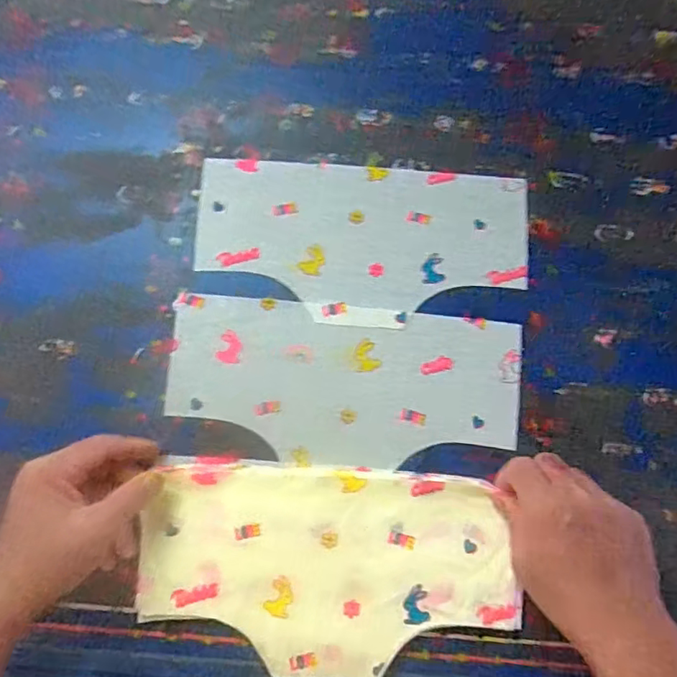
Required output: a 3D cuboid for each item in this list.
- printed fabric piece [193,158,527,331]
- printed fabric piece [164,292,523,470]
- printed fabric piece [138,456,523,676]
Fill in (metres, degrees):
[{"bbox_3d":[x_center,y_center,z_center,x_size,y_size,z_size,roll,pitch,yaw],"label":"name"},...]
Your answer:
[{"bbox_3d":[0.022,-0.087,0.506,0.298,0.006,0.151,4,78,0],"label":"printed fabric piece"},{"bbox_3d":[0.006,0.039,0.479,0.301,0.004,0.135,5,78,0],"label":"printed fabric piece"},{"bbox_3d":[-0.008,0.185,0.443,0.291,0.012,0.156,4,78,0],"label":"printed fabric piece"}]

